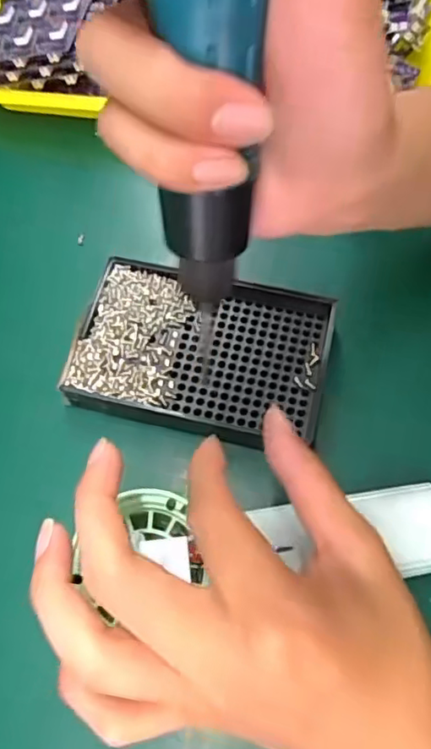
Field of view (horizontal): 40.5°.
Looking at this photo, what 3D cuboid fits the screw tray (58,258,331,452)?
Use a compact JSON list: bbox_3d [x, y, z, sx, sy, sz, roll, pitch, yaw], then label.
[{"bbox_3d":[-0.007,-0.014,0.329,0.137,0.016,0.094,11,67,7],"label":"screw tray"}]

